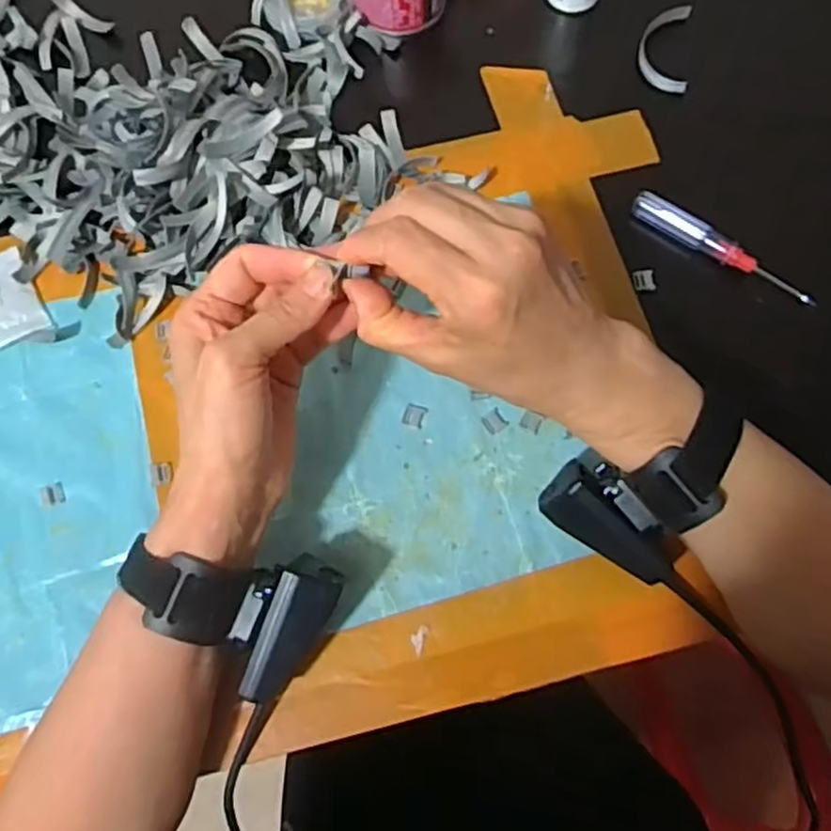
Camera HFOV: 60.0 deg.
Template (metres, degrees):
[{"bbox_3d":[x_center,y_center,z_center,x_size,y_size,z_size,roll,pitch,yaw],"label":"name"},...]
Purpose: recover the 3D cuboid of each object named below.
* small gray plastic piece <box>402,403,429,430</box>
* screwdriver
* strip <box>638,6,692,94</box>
[{"bbox_3d":[0.000,0.000,0.417,0.012,0.004,0.013,17,73,8],"label":"small gray plastic piece"},{"bbox_3d":[0.189,-0.102,0.446,0.121,0.015,0.011,36,77,13],"label":"screwdriver"},{"bbox_3d":[0.170,-0.251,0.492,0.033,0.013,0.068,7,72,5],"label":"strip"}]

